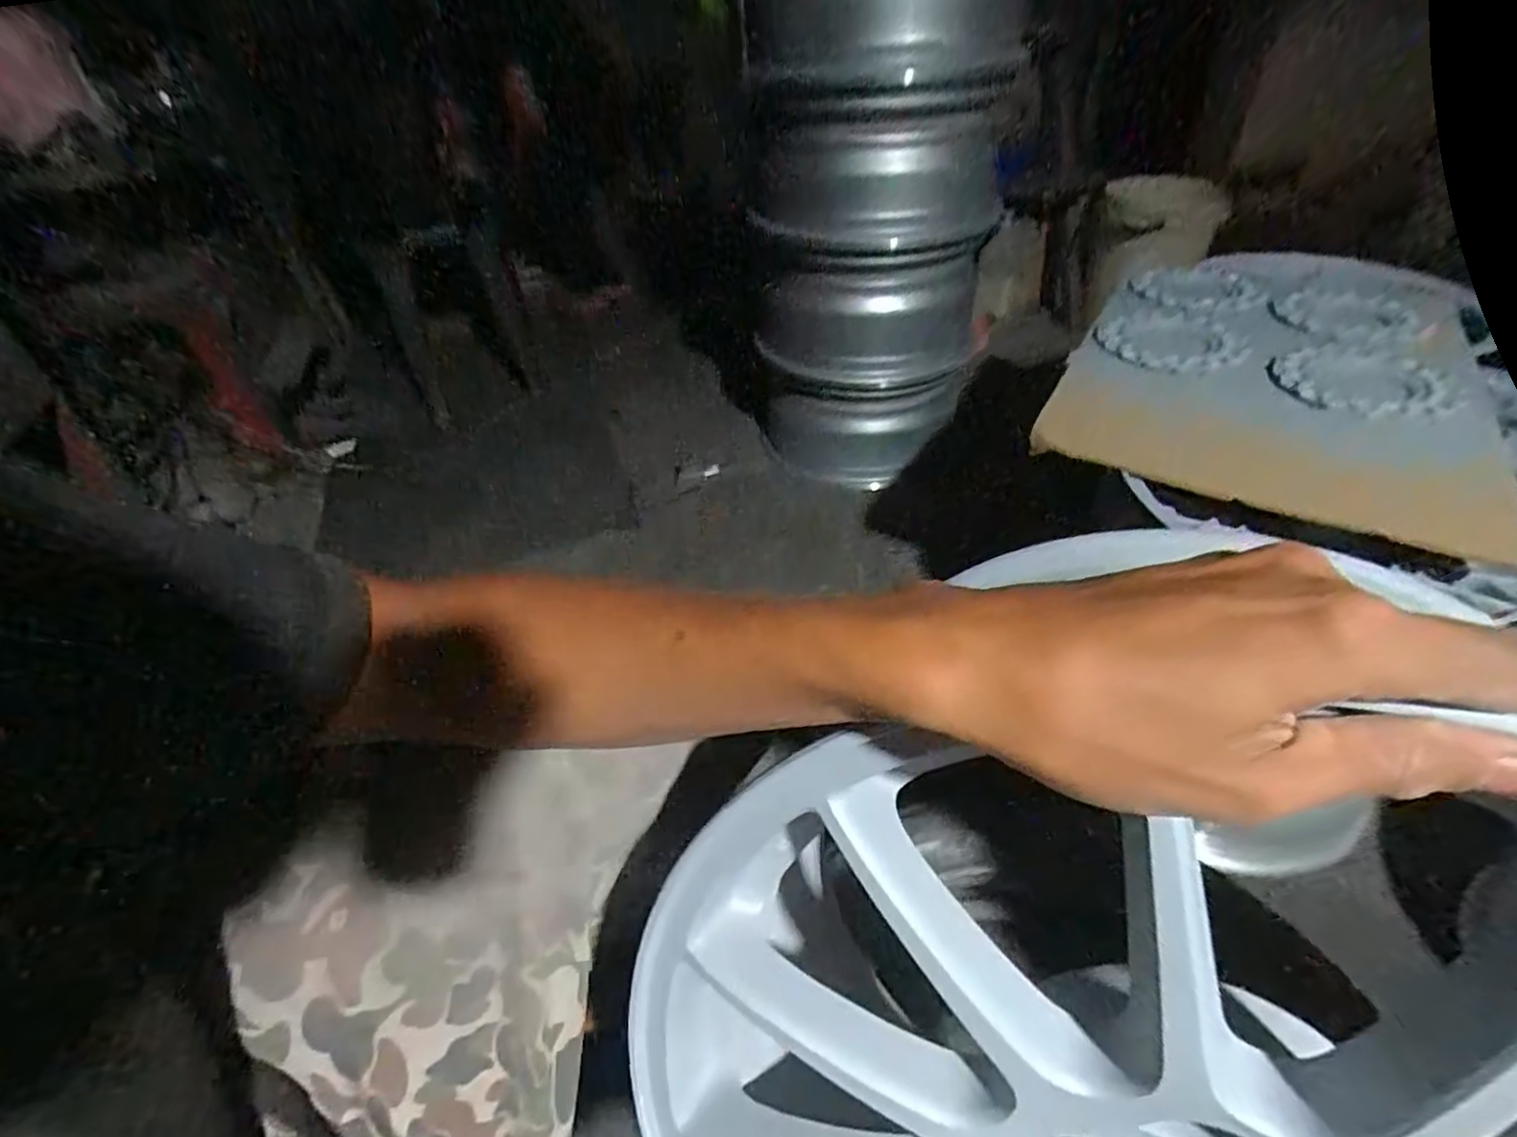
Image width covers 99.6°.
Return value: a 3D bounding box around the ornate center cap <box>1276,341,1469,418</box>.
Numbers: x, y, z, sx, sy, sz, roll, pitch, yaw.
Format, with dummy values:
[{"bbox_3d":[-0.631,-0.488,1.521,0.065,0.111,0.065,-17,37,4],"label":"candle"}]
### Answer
[{"bbox_3d":[0.657,-0.205,0.697,0.163,0.008,0.154,-2,43,2],"label":"ornate center cap"}]

